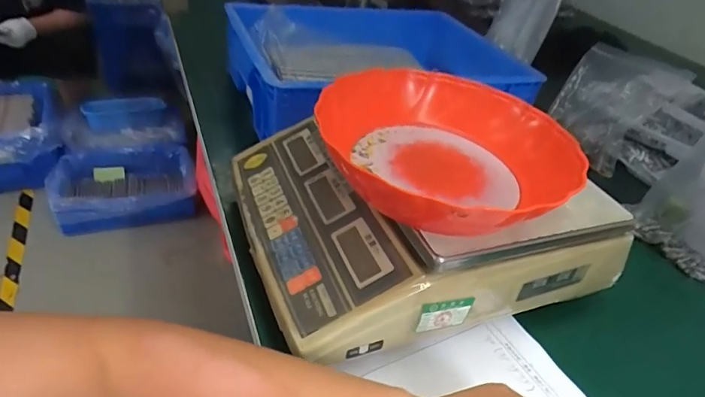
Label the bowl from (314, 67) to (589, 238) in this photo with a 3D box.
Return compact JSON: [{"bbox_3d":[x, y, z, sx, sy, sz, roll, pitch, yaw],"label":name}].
[{"bbox_3d":[0.076,-0.043,0.377,0.191,0.054,0.188,6,39,-5],"label":"bowl"}]

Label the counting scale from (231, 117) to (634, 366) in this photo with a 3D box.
[{"bbox_3d":[0.062,0.007,0.451,0.324,0.102,0.249,-7,41,-20],"label":"counting scale"}]

